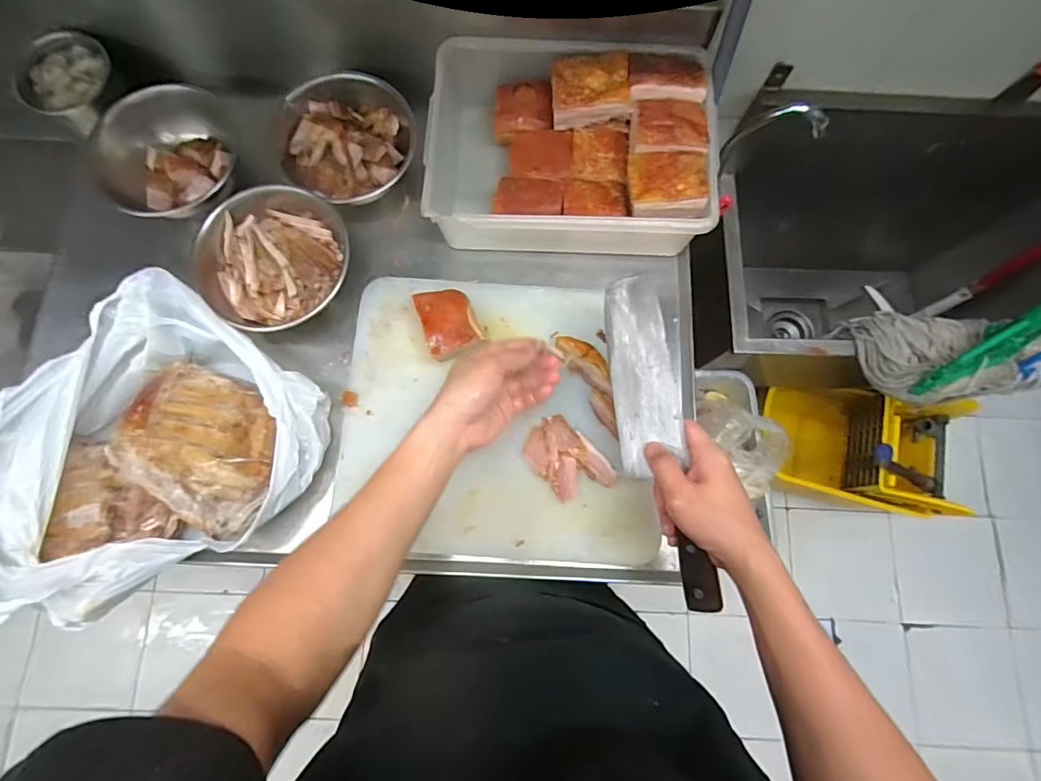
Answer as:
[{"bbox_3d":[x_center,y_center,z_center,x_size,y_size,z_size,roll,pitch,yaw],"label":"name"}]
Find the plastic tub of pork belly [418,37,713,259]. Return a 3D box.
[{"bbox_3d":[0.060,-0.319,0.641,0.354,0.121,0.258,3,78,0],"label":"plastic tub of pork belly"}]

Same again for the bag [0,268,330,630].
[{"bbox_3d":[-0.412,0.074,0.520,0.276,0.129,0.335,37,80,7],"label":"bag"}]

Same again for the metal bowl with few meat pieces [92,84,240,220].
[{"bbox_3d":[-0.465,-0.304,0.635,0.169,0.067,0.167,0,78,-1],"label":"metal bowl with few meat pieces"}]

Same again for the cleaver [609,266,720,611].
[{"bbox_3d":[0.130,0.046,0.479,0.071,0.012,0.322,-14,81,37],"label":"cleaver"}]

